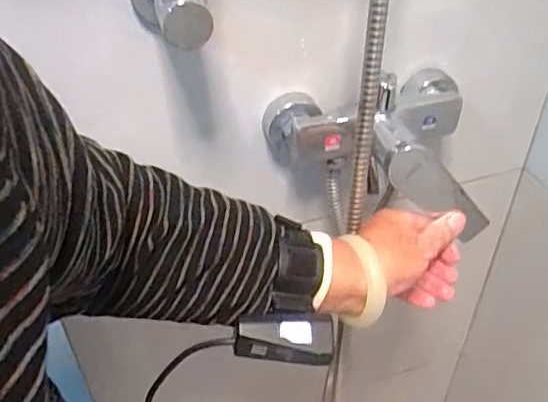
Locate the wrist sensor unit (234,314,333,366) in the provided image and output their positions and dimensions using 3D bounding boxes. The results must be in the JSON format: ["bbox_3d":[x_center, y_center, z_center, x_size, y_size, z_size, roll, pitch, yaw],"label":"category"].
[{"bbox_3d":[0.008,0.096,0.405,0.067,0.027,0.026,2,37,3],"label":"wrist sensor unit"}]

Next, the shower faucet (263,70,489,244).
[{"bbox_3d":[0.107,-0.046,0.517,0.177,0.101,0.153,-14,39,-18],"label":"shower faucet"}]

